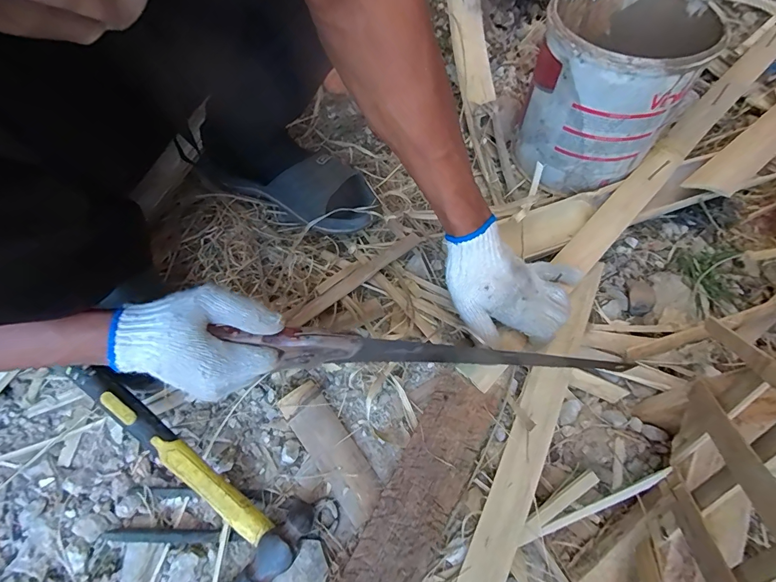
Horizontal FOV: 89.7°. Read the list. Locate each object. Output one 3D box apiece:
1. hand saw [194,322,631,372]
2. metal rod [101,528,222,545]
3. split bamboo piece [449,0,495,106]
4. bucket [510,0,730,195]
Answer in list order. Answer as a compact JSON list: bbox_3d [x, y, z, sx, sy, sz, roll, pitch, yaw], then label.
[{"bbox_3d":[0.044,0.063,0.373,0.375,0.052,0.023,5,67,-10],"label":"hand saw"},{"bbox_3d":[-0.221,0.237,0.377,0.110,0.014,0.014,1,67,1],"label":"metal rod"},{"bbox_3d":[0.110,-0.393,0.524,0.055,0.026,0.258,-13,108,-5],"label":"split bamboo piece"},{"bbox_3d":[0.261,-0.250,0.487,0.165,0.180,0.180,0,66,0],"label":"bucket"}]

